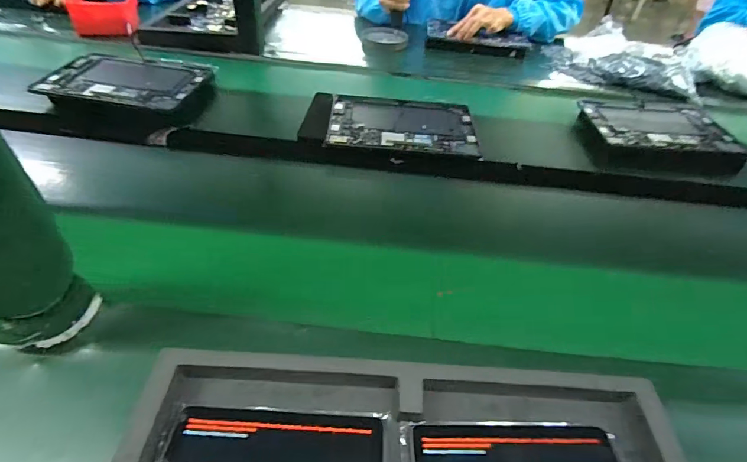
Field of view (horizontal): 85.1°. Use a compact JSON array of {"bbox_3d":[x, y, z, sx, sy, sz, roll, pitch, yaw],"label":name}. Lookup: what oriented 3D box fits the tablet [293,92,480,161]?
[{"bbox_3d":[0.030,-0.189,0.709,0.291,0.011,0.163,5,48,0],"label":"tablet"}]

